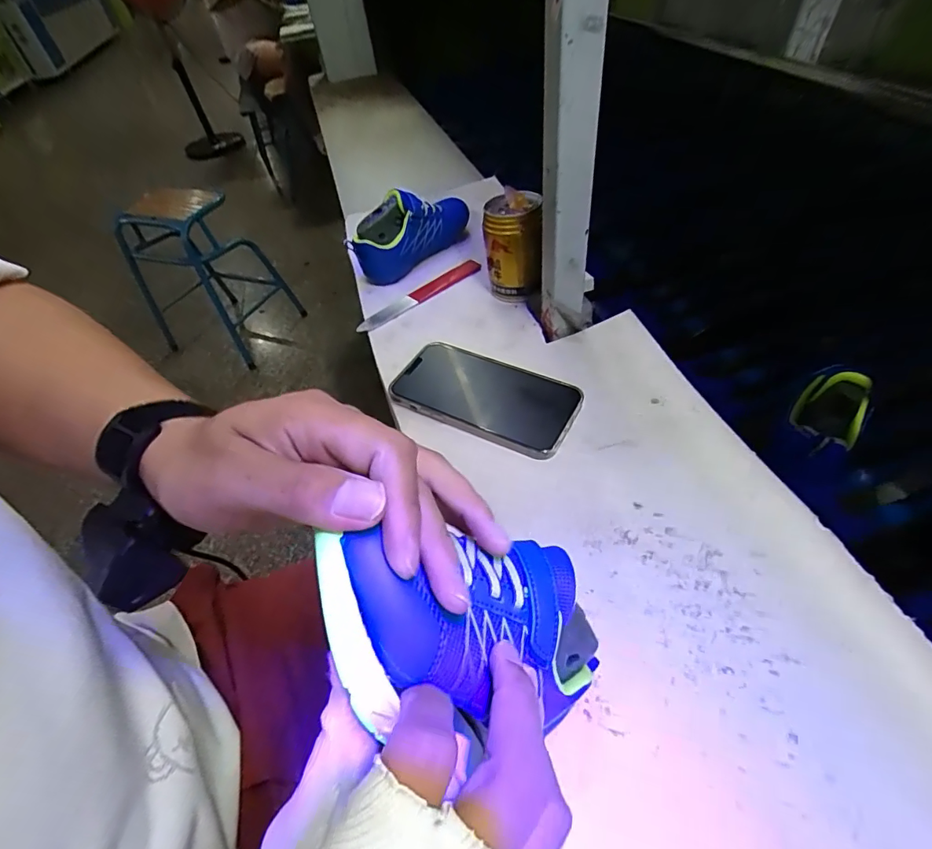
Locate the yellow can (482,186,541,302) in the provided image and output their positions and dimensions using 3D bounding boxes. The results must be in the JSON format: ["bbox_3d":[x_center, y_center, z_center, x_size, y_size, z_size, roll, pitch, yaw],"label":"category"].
[{"bbox_3d":[0.049,-0.182,0.494,0.055,0.098,0.053,-3,48,4],"label":"yellow can"}]

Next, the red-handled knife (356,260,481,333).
[{"bbox_3d":[-0.053,-0.148,0.546,0.164,0.012,0.032,-33,52,-20],"label":"red-handled knife"}]

